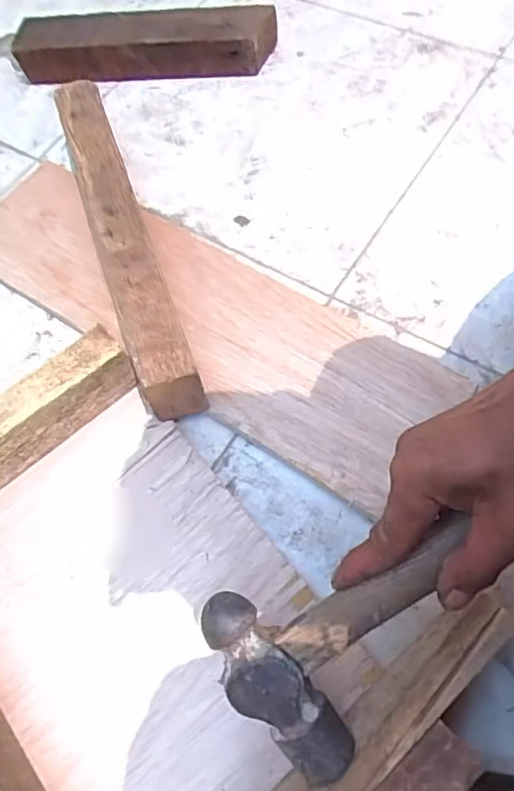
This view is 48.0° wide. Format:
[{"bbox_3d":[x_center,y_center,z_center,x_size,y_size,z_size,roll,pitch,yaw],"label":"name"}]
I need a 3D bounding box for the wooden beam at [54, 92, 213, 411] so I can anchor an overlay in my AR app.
[{"bbox_3d":[-0.126,-0.145,0.540,0.050,0.068,0.363,-19,65,-6],"label":"wooden beam"}]

